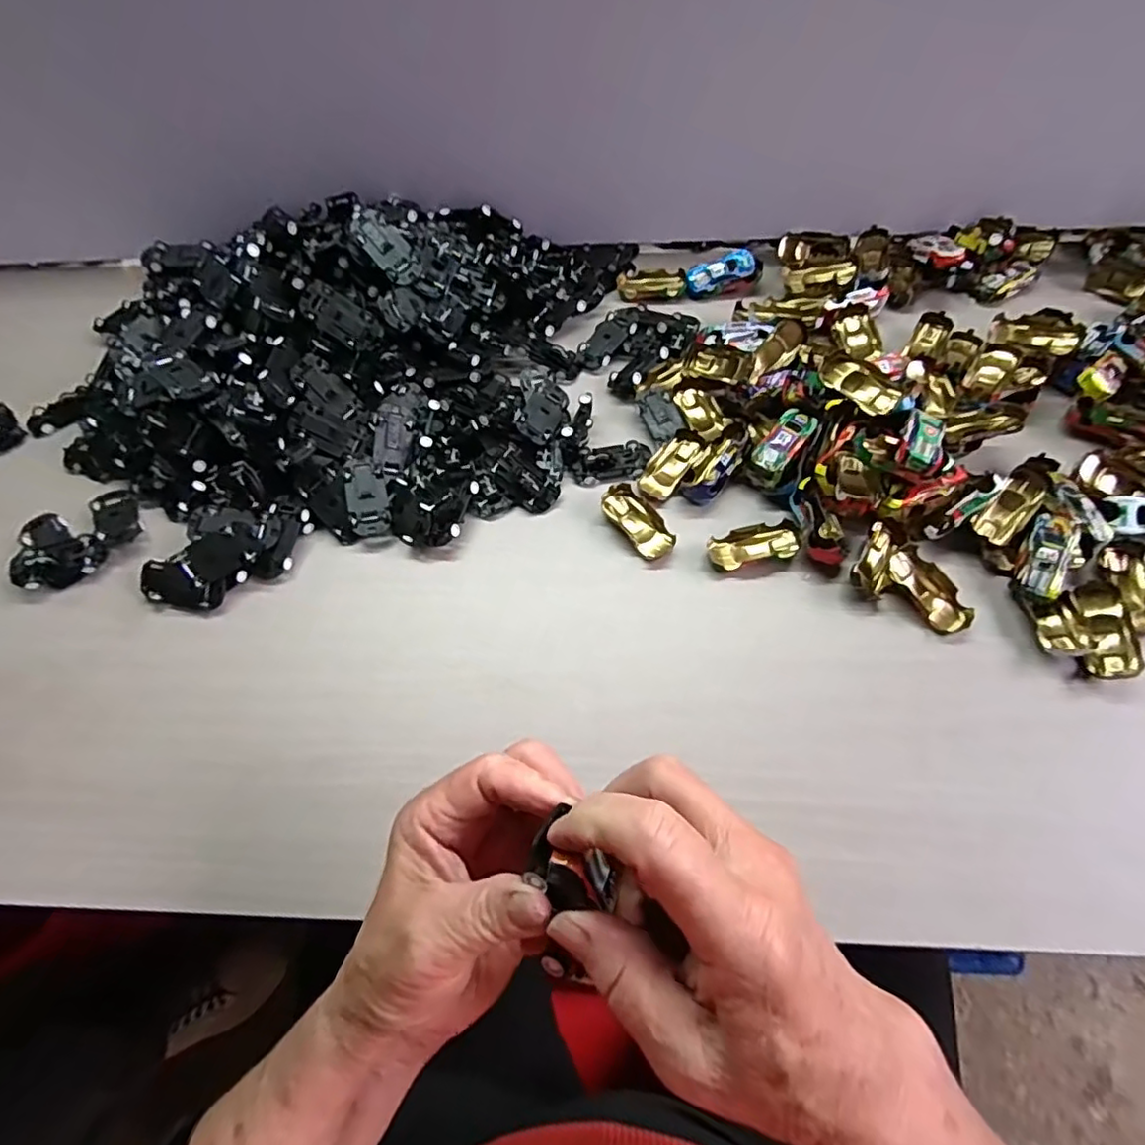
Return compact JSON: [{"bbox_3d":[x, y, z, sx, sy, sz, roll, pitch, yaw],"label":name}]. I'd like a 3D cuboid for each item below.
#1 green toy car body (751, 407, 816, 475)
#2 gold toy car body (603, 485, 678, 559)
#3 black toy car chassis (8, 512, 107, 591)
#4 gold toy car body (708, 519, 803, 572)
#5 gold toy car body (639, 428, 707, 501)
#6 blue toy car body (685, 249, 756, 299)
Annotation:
[{"bbox_3d":[0.159,-0.098,0.462,0.026,0.017,0.058,35,71,18],"label":"green toy car body"},{"bbox_3d":[0.049,-0.037,0.456,0.029,0.019,0.063,-35,67,-13],"label":"gold toy car body"},{"bbox_3d":[-0.392,-0.012,0.463,0.061,0.023,0.055,23,68,14],"label":"black toy car chassis"},{"bbox_3d":[0.129,-0.018,0.436,0.064,0.015,0.029,-11,64,-2],"label":"gold toy car body"},{"bbox_3d":[0.077,-0.084,0.477,0.029,0.018,0.060,33,71,18],"label":"gold toy car body"},{"bbox_3d":[0.139,-0.279,0.570,0.063,0.013,0.028,-25,65,-8],"label":"blue toy car body"}]

